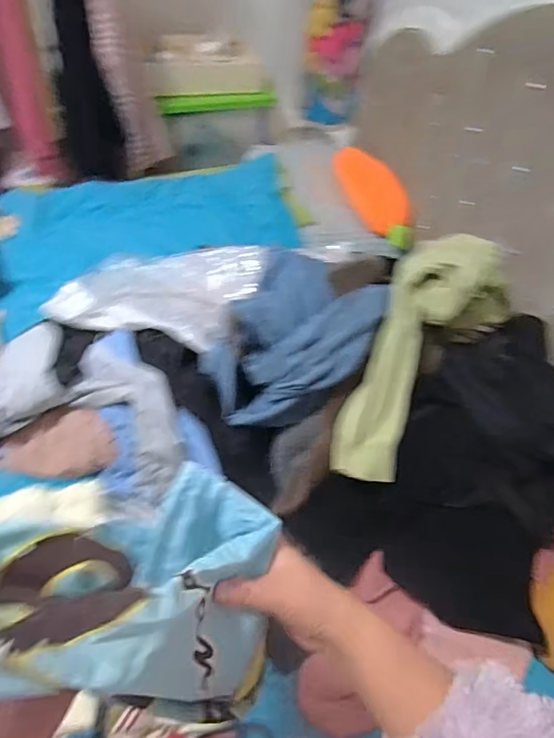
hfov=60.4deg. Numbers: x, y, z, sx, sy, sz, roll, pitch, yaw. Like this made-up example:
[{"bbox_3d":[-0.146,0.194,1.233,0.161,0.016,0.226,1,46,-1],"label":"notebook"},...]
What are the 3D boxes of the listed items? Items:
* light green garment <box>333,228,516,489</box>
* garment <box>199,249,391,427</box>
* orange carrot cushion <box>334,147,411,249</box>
[{"bbox_3d":[0.242,-0.020,0.832,0.199,0.119,0.476,28,77,16],"label":"light green garment"},{"bbox_3d":[0.025,-0.055,0.872,0.311,0.188,0.265,-32,61,-28],"label":"garment"},{"bbox_3d":[0.313,-0.569,1.535,0.100,0.159,0.426,-12,54,-16],"label":"orange carrot cushion"}]

